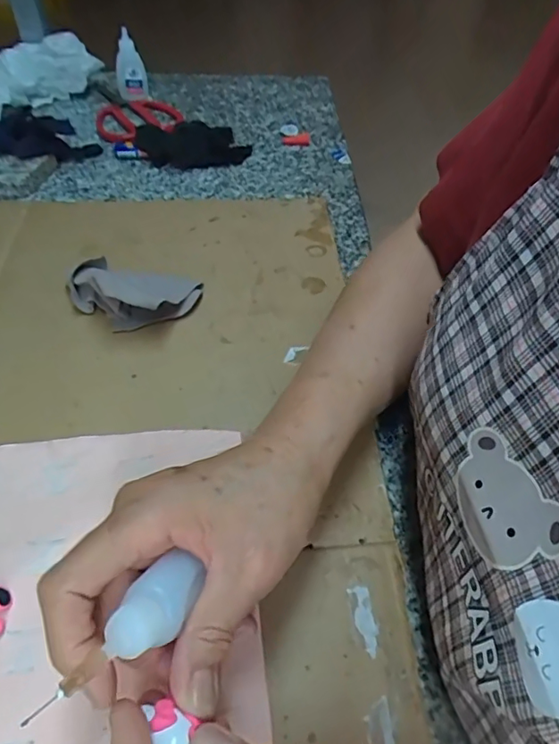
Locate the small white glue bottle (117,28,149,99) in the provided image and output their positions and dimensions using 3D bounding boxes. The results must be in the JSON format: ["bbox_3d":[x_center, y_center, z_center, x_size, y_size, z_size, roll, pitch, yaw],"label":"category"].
[{"bbox_3d":[-0.173,-0.355,0.604,0.032,0.074,0.022,-10,51,-12],"label":"small white glue bottle"}]

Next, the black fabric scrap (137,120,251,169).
[{"bbox_3d":[-0.091,-0.239,0.538,0.117,0.034,0.058,-4,50,-7],"label":"black fabric scrap"}]

